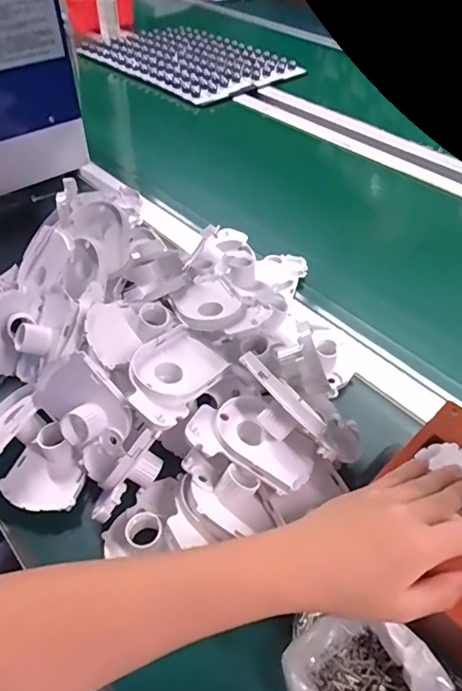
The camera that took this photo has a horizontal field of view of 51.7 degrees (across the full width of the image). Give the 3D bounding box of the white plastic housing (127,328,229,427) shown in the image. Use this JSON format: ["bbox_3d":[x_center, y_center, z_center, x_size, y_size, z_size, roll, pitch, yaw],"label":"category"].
[{"bbox_3d":[-0.046,0.025,0.410,0.065,0.033,0.111,26,51,21],"label":"white plastic housing"}]

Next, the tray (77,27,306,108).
[{"bbox_3d":[-0.106,-0.691,1.147,0.461,0.040,0.315,33,54,26],"label":"tray"}]

